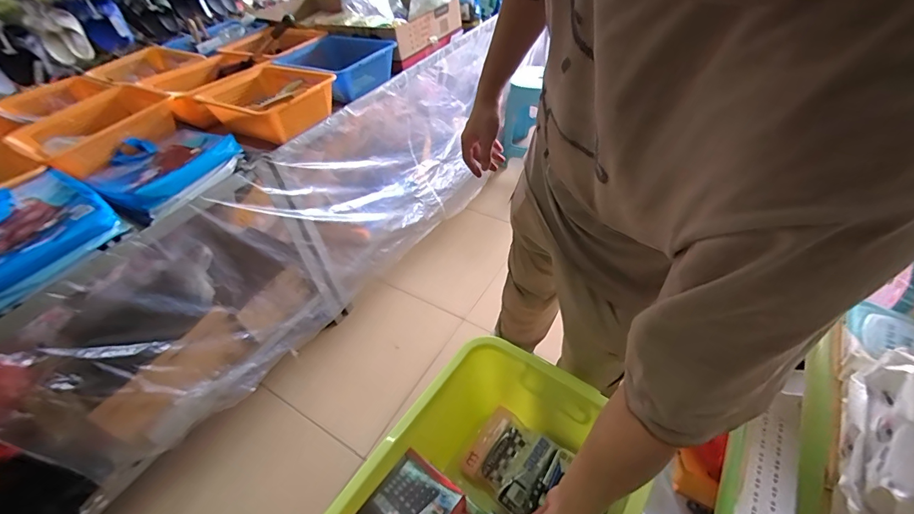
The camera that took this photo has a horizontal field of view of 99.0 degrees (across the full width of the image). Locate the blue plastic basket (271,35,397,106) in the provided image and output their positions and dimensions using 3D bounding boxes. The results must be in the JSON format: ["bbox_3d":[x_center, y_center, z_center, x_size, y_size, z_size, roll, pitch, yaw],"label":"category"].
[{"bbox_3d":[-0.432,-0.684,1.396,0.382,0.110,0.294,22,52,26],"label":"blue plastic basket"}]

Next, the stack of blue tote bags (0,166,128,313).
[{"bbox_3d":[-0.948,-0.055,0.848,0.338,0.083,0.306,20,51,25],"label":"stack of blue tote bags"}]

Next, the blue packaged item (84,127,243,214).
[{"bbox_3d":[-0.785,-0.256,1.043,0.373,0.055,0.297,22,52,26],"label":"blue packaged item"}]

